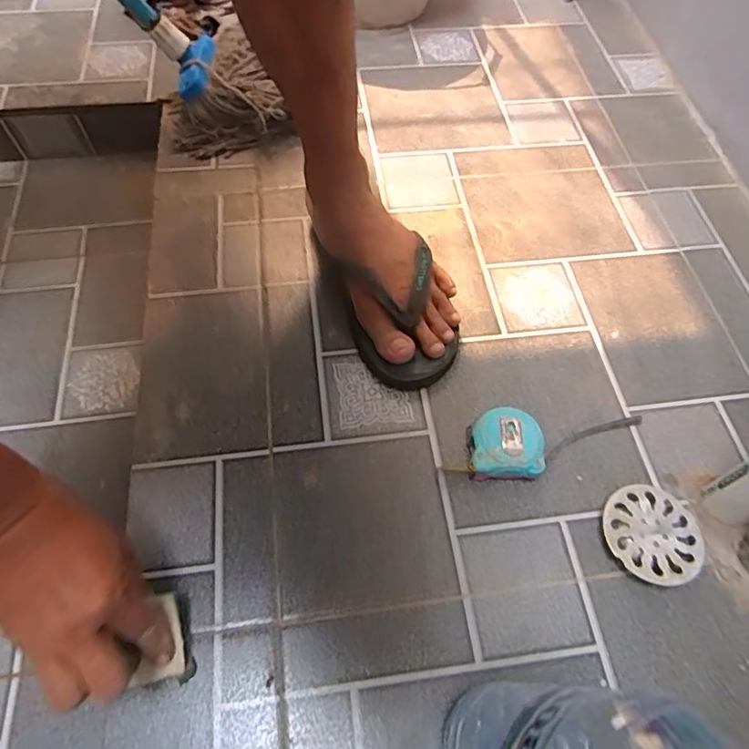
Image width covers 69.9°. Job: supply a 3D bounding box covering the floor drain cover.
[{"bbox_3d":[0.245,0.141,0.475,0.082,0.021,0.084,-2,61,-4],"label":"floor drain cover"}]

